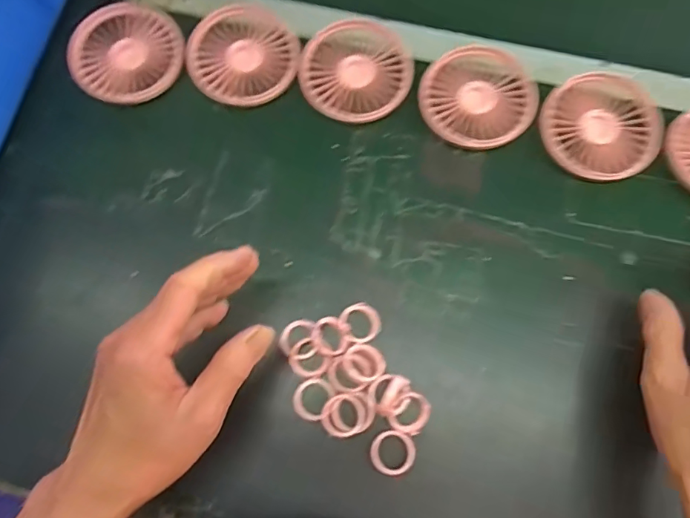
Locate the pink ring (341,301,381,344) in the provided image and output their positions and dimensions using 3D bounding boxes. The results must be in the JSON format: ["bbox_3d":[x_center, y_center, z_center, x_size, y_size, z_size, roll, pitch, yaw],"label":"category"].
[{"bbox_3d":[0.012,0.046,0.342,0.027,0.010,0.030,-27,75,-9],"label":"pink ring"}]

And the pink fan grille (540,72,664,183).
[{"bbox_3d":[0.203,-0.106,0.377,0.091,0.015,0.089,0,73,-1],"label":"pink fan grille"}]

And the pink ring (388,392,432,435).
[{"bbox_3d":[0.045,0.105,0.321,0.026,0.005,0.027,0,73,-1],"label":"pink ring"}]

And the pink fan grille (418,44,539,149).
[{"bbox_3d":[0.111,-0.136,0.388,0.089,0.011,0.095,0,73,-1],"label":"pink fan grille"}]

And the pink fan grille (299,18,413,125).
[{"bbox_3d":[0.011,-0.160,0.395,0.089,0.011,0.092,0,73,-1],"label":"pink fan grille"}]

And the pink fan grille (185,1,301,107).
[{"bbox_3d":[-0.085,-0.176,0.401,0.090,0.013,0.093,0,73,-1],"label":"pink fan grille"}]

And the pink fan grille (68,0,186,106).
[{"bbox_3d":[-0.184,-0.177,0.398,0.091,0.016,0.091,0,73,-1],"label":"pink fan grille"}]

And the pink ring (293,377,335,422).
[{"bbox_3d":[-0.023,0.097,0.327,0.025,0.005,0.028,26,74,7],"label":"pink ring"}]

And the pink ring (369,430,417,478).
[{"bbox_3d":[0.032,0.129,0.315,0.029,0.004,0.029,0,73,-1],"label":"pink ring"}]

